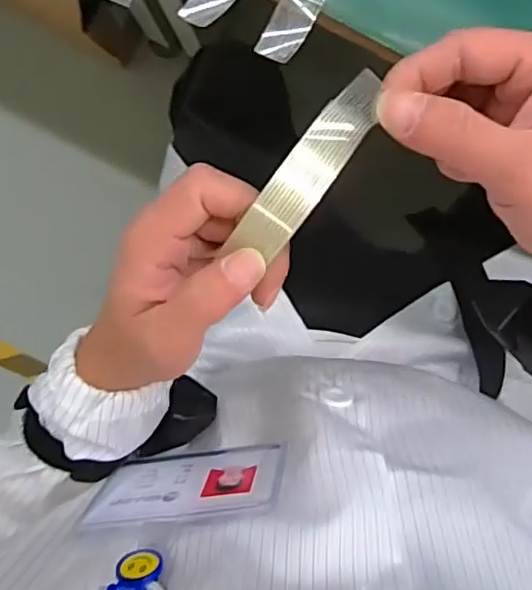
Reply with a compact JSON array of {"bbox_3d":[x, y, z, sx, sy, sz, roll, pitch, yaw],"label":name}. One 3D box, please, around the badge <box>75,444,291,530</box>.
[{"bbox_3d":[-0.038,0.095,0.303,0.095,0.062,0.007,-9,97,2],"label":"badge"}]

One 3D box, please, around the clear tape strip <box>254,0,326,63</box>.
[{"bbox_3d":[0.016,-0.146,0.313,0.021,0.010,0.054,27,97,-2],"label":"clear tape strip"}]

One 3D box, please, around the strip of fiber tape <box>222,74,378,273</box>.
[{"bbox_3d":[0.019,-0.052,0.251,0.023,0.005,0.088,37,91,-28],"label":"strip of fiber tape"}]

